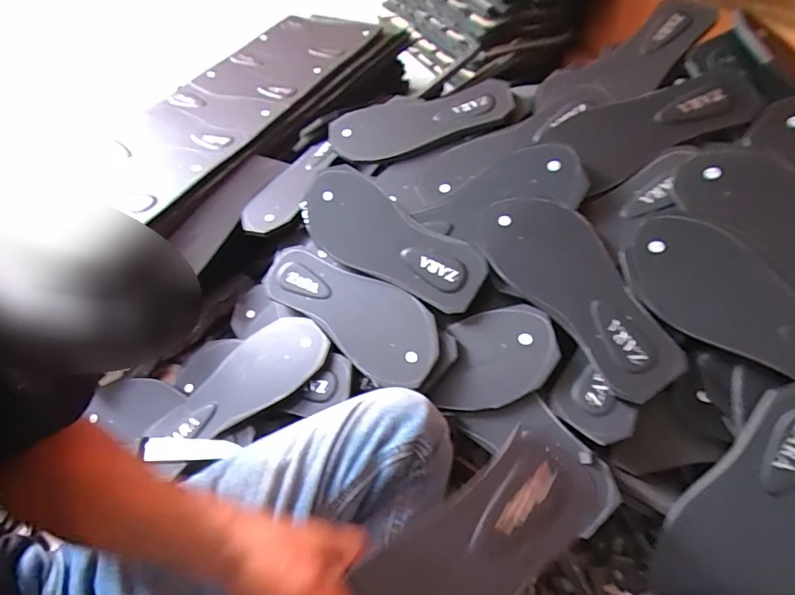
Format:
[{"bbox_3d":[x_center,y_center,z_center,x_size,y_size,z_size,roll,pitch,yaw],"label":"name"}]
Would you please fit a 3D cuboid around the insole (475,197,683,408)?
[{"bbox_3d":[0.191,-0.014,0.472,0.103,0.019,0.245,-41,70,1],"label":"insole"}]

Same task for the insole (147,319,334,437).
[{"bbox_3d":[-0.192,0.102,0.546,0.229,0.012,0.097,-32,53,0],"label":"insole"}]

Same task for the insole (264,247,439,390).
[{"bbox_3d":[-0.056,0.009,0.541,0.247,0.009,0.101,35,85,25],"label":"insole"}]

